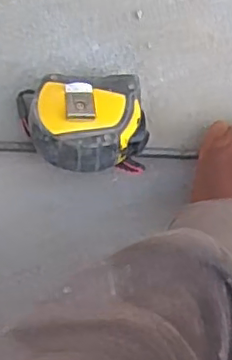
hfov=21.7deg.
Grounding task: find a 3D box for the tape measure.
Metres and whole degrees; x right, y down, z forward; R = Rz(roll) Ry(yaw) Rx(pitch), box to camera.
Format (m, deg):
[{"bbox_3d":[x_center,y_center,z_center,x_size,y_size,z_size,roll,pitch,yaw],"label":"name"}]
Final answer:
[{"bbox_3d":[-0.024,-0.042,0.424,0.087,0.053,0.070,-1,87,-8],"label":"tape measure"}]

